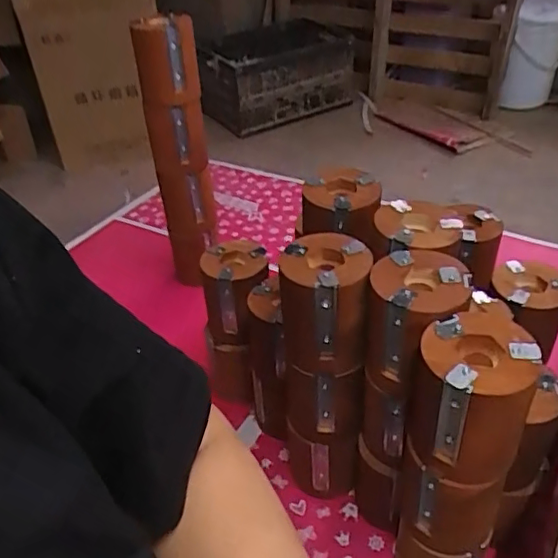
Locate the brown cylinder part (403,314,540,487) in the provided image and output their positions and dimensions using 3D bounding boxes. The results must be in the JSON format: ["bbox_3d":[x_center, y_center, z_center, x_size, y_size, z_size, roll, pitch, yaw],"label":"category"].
[{"bbox_3d":[0.141,0.087,0.427,0.078,0.104,0.082,13,41,21],"label":"brown cylinder part"}]

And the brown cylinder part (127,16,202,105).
[{"bbox_3d":[-0.150,-0.293,0.771,0.076,0.106,0.062,-12,39,-13],"label":"brown cylinder part"}]

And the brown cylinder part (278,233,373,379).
[{"bbox_3d":[0.040,0.025,0.520,0.078,0.108,0.082,1,38,7],"label":"brown cylinder part"}]

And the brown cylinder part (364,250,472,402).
[{"bbox_3d":[0.115,0.041,0.486,0.072,0.108,0.077,-3,38,2],"label":"brown cylinder part"}]

